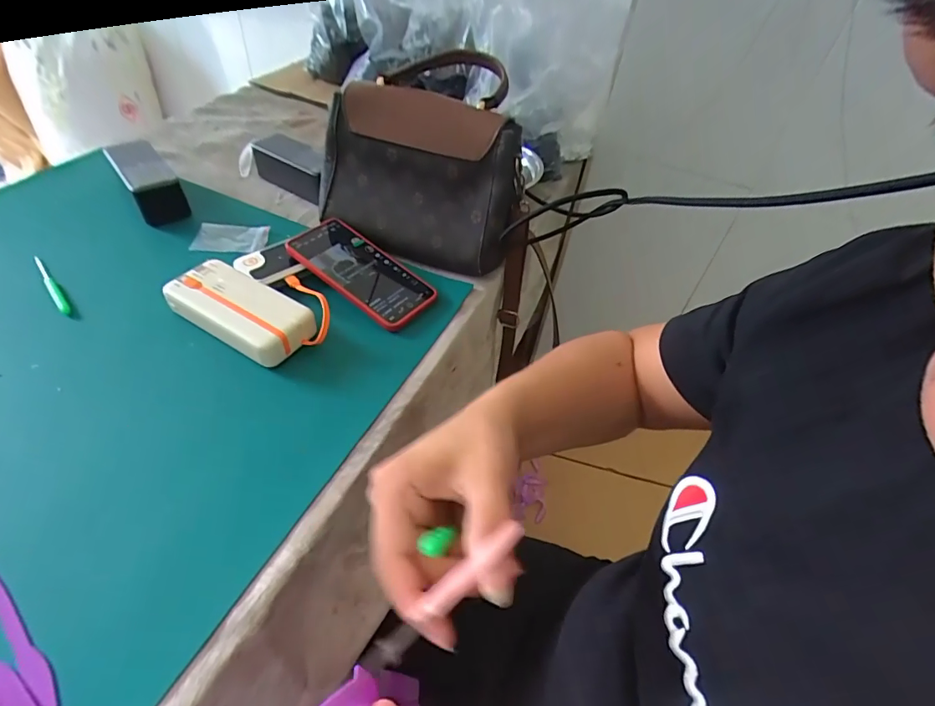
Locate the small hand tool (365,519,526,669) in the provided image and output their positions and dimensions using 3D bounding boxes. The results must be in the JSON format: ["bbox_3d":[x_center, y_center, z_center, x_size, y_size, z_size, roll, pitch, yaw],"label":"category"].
[{"bbox_3d":[-0.008,0.104,0.207,0.084,0.011,0.010,-40,60,-11],"label":"small hand tool"}]

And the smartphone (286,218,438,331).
[{"bbox_3d":[-0.114,-0.090,0.512,0.157,0.010,0.076,39,58,12],"label":"smartphone"}]

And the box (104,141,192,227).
[{"bbox_3d":[-0.382,-0.206,0.567,0.053,0.045,0.129,-28,56,-29],"label":"box"}]

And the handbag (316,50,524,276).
[{"bbox_3d":[-0.048,-0.202,0.518,0.214,0.181,0.101,17,47,9],"label":"handbag"}]

